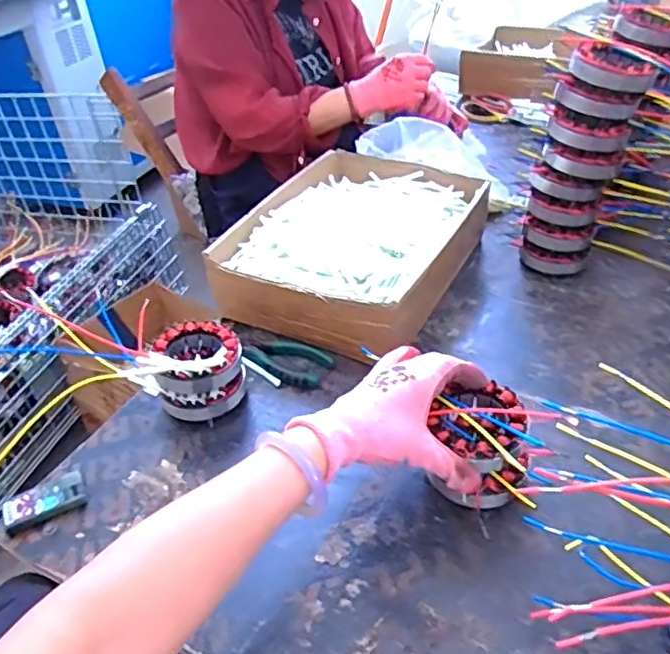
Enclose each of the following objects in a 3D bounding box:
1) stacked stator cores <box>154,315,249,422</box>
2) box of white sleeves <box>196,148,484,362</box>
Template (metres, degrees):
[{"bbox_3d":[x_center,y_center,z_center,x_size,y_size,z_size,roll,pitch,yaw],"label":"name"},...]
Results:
[{"bbox_3d":[-0.137,0.041,0.616,0.086,0.068,0.082,-17,40,-13],"label":"stacked stator cores"},{"bbox_3d":[0.035,-0.108,0.772,0.238,0.091,0.338,16,44,26],"label":"box of white sleeves"}]

